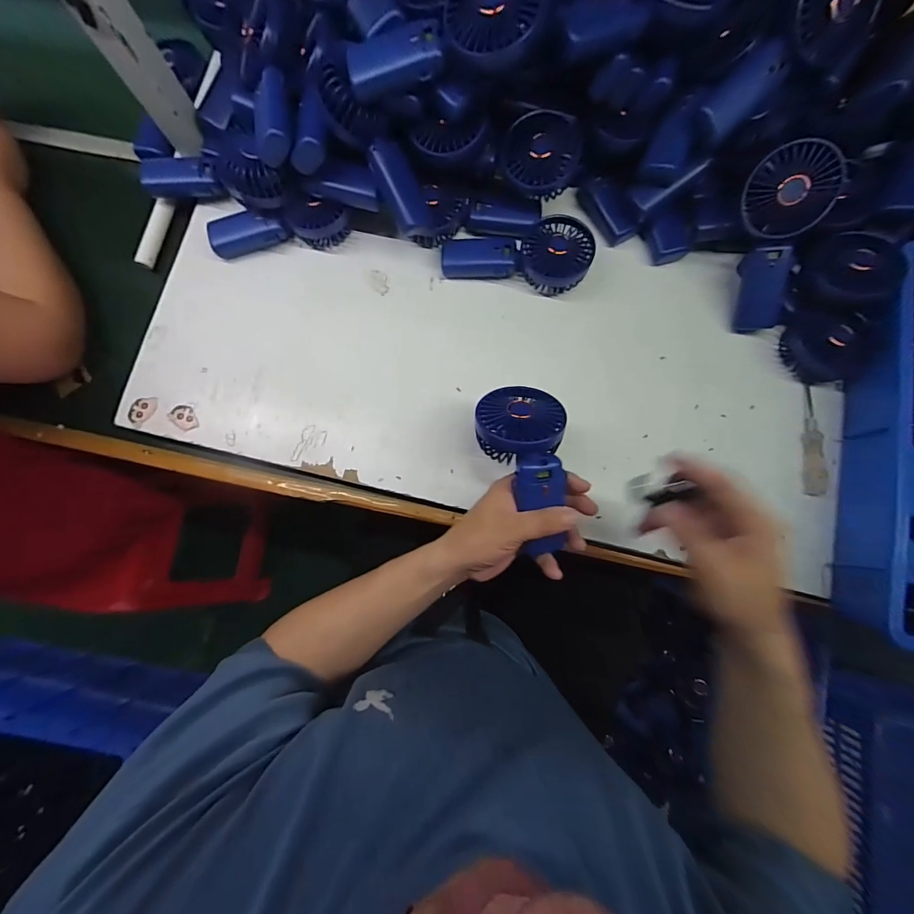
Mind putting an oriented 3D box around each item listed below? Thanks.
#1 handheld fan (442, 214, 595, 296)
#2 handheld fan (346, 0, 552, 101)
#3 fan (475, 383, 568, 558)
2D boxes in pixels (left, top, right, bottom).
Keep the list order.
[{"bbox_3d":[0.073,-0.251,0.489,0.176,0.047,0.080,6,79,1],"label":"handheld fan"},{"bbox_3d":[-0.011,-0.380,0.355,0.179,0.031,0.082,-4,79,16],"label":"handheld fan"},{"bbox_3d":[0.070,0.006,0.375,0.082,0.055,0.163,-12,75,-2],"label":"fan"}]

